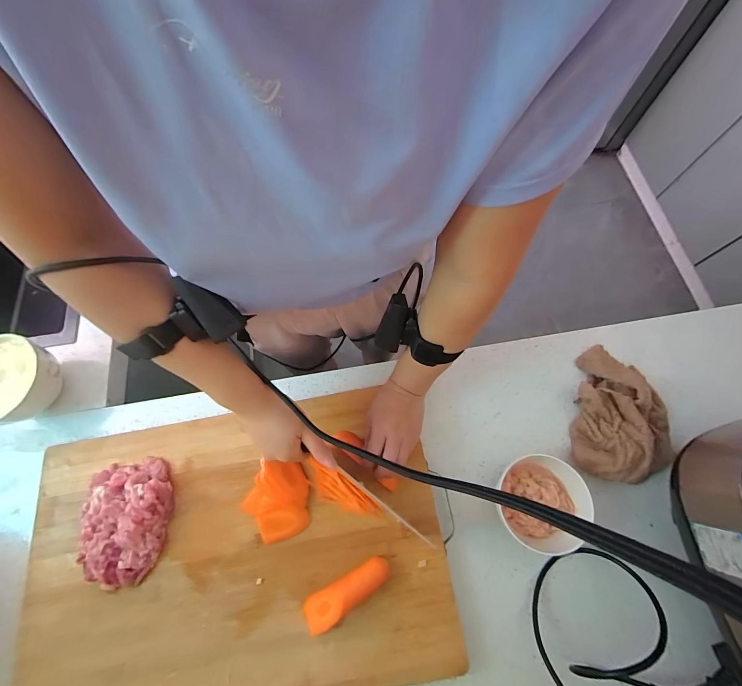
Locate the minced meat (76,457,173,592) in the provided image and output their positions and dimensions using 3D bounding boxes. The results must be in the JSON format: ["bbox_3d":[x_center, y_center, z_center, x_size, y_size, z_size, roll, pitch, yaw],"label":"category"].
[{"bbox_3d":[-0.339,0.246,0.454,0.109,0.034,0.152,-9,71,0],"label":"minced meat"}]

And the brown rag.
[{"bbox_3d":[0.380,0.102,0.494,0.133,0.044,0.202,12,73,7],"label":"brown rag"}]

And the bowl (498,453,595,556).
[{"bbox_3d":[0.230,0.215,0.449,0.100,0.057,0.112,42,78,15],"label":"bowl"}]

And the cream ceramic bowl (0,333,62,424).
[{"bbox_3d":[-0.564,0.063,0.519,0.133,0.069,0.134,-1,72,3],"label":"cream ceramic bowl"}]

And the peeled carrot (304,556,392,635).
[{"bbox_3d":[-0.032,0.312,0.414,0.120,0.040,0.035,-32,73,-8],"label":"peeled carrot"}]

